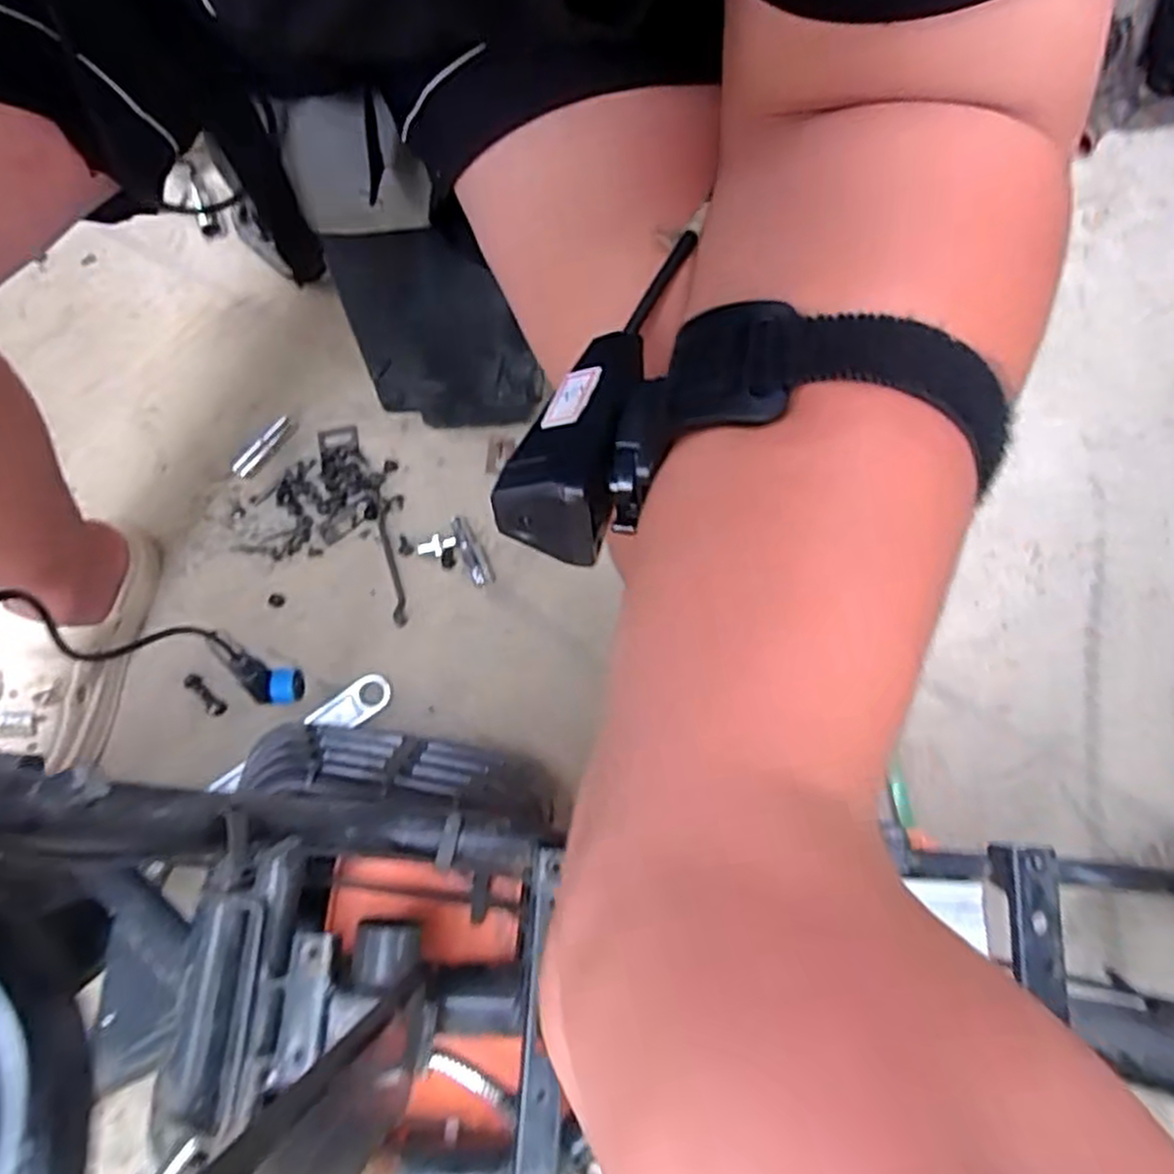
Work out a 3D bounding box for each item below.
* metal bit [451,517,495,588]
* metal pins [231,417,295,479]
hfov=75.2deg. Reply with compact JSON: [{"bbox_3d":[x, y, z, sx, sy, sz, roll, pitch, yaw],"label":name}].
[{"bbox_3d":[-0.122,-0.037,0.793,0.021,0.011,0.074,-27,78,-6],"label":"metal bit"},{"bbox_3d":[-0.347,-0.150,0.815,0.019,0.017,0.080,39,80,9],"label":"metal pins"}]

